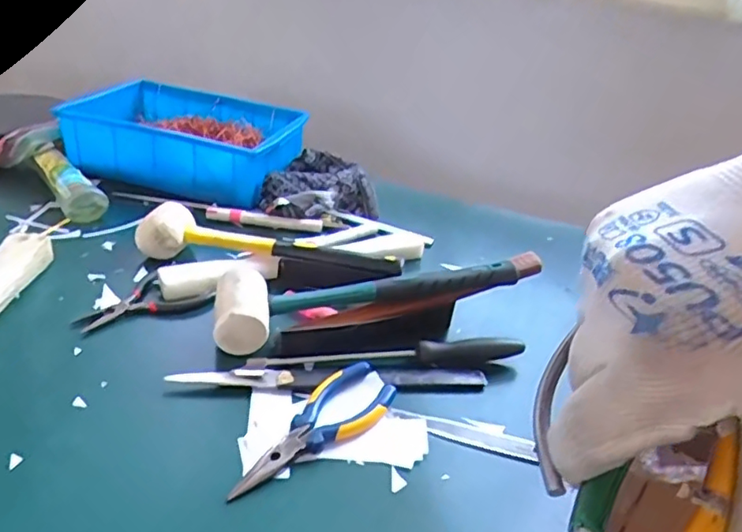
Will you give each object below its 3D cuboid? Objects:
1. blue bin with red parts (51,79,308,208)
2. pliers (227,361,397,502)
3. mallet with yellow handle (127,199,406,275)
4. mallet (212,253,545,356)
[{"bbox_3d":[-0.248,-0.178,0.843,0.278,0.086,0.195,13,30,10],"label":"blue bin with red parts"},{"bbox_3d":[-0.036,0.124,0.448,0.053,0.020,0.154,22,33,25],"label":"pliers"},{"bbox_3d":[-0.108,-0.020,0.644,0.281,0.047,0.054,9,30,3],"label":"mallet with yellow handle"},{"bbox_3d":[0.016,0.024,0.580,0.329,0.063,0.078,-4,32,-19],"label":"mallet"}]

